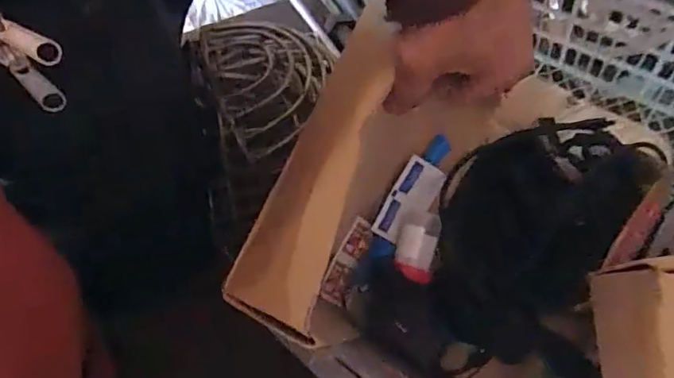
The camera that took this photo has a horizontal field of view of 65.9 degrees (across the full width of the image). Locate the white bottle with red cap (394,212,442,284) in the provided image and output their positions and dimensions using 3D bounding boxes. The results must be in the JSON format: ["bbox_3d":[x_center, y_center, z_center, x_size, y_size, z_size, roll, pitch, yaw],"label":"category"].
[{"bbox_3d":[0.080,0.058,0.521,0.038,0.031,0.070,16,70,6],"label":"white bottle with red cap"}]

